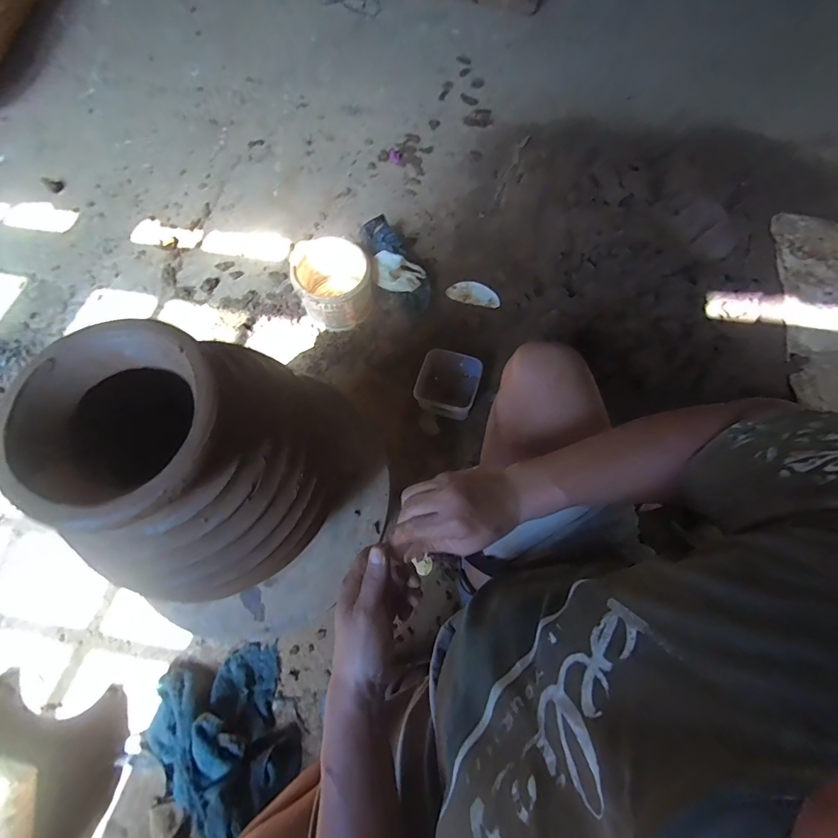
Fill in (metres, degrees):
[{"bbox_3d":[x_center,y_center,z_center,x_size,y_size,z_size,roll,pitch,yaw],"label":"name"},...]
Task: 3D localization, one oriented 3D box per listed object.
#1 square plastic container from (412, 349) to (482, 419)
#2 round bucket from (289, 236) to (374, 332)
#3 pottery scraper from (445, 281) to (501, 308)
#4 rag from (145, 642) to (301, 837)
[{"bbox_3d":[0.065,-0.075,0.911,0.136,0.098,0.117,17,72,4],"label":"square plastic container"},{"bbox_3d":[-0.209,-0.332,0.962,0.184,0.125,0.204,-1,72,-3],"label":"round bucket"},{"bbox_3d":[0.141,-0.327,1.043,0.146,0.028,0.062,21,72,21],"label":"pottery scraper"},{"bbox_3d":[-0.356,0.550,0.694,0.234,0.103,0.249,-24,74,-9],"label":"rag"}]

